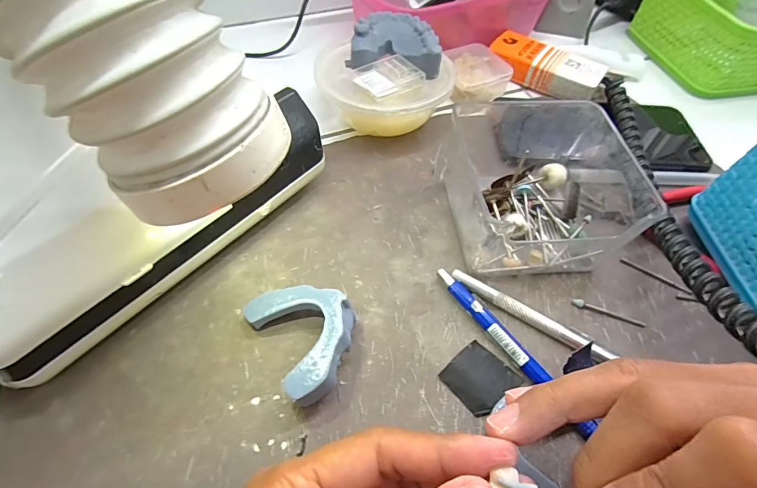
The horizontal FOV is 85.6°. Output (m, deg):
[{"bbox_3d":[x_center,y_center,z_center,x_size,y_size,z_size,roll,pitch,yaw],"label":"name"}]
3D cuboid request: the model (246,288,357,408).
[{"bbox_3d":[-0.035,0.047,0.212,0.046,0.025,0.062,-28,62,-20],"label":"model"}]

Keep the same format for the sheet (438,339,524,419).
[{"bbox_3d":[0.053,0.069,0.214,0.032,0.004,0.030,-34,65,-23],"label":"sheet"}]

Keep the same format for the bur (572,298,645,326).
[{"bbox_3d":[0.136,0.040,0.240,0.042,0.004,0.006,17,57,8],"label":"bur"}]

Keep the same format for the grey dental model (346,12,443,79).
[{"bbox_3d":[0.016,-0.151,0.306,0.065,0.020,0.050,11,55,4],"label":"grey dental model"}]

